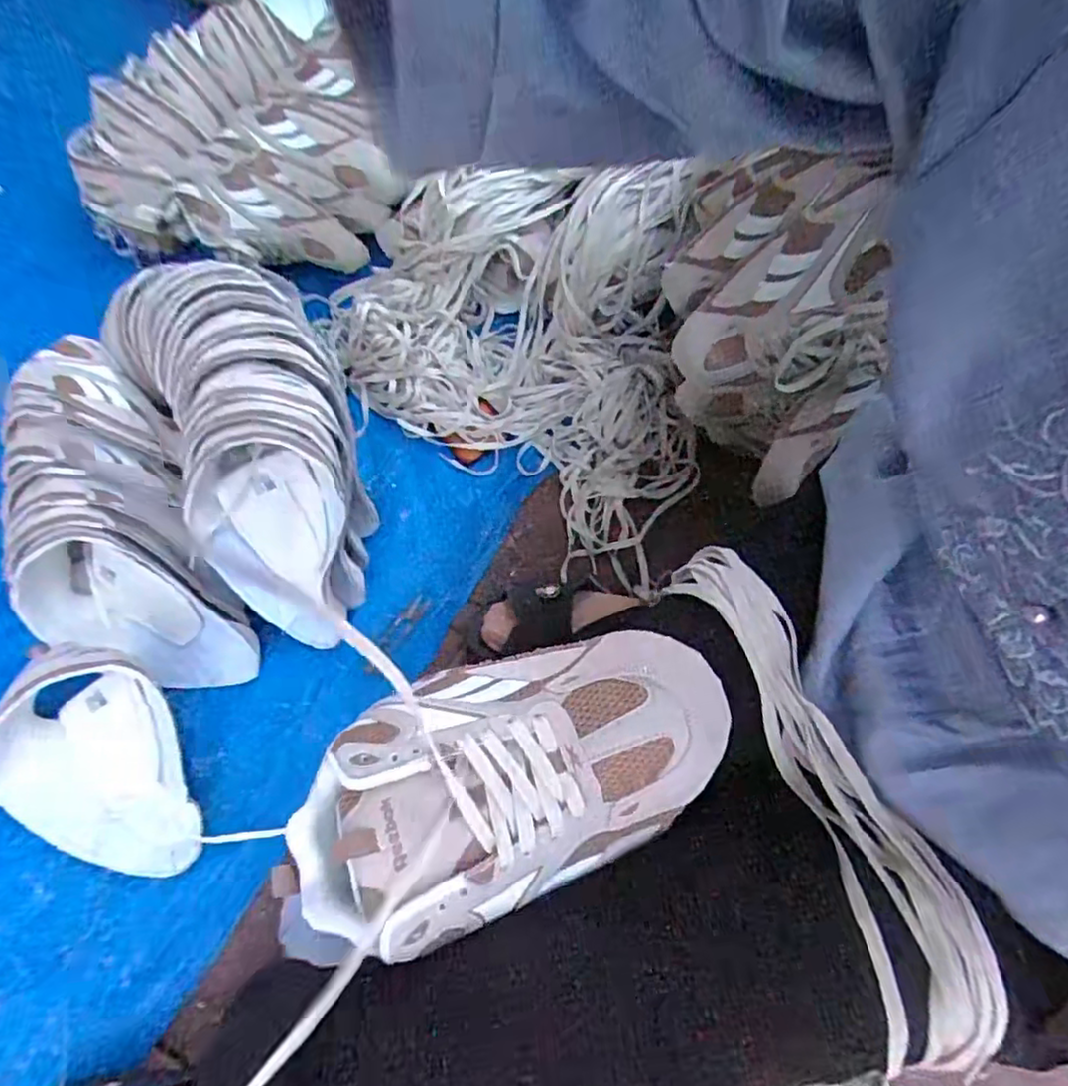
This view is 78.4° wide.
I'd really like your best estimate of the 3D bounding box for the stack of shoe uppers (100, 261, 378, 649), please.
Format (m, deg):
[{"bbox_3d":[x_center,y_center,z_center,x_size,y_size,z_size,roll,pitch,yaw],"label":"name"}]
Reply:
[{"bbox_3d":[-0.300,-0.117,0.719,0.199,0.204,0.435,-30,74,-10],"label":"stack of shoe uppers"}]

